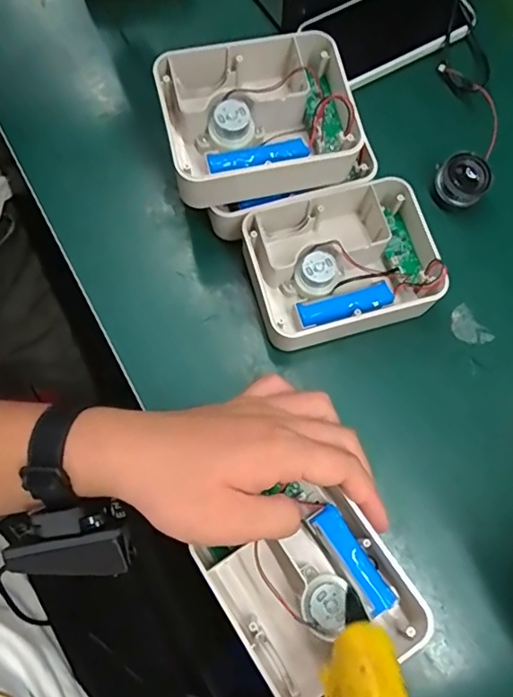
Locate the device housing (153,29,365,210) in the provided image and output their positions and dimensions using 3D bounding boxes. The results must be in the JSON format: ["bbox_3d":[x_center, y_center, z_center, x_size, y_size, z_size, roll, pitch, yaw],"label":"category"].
[{"bbox_3d":[0.002,-0.155,0.374,0.131,0.045,0.104,-15,74,-6],"label":"device housing"}]

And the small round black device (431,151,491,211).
[{"bbox_3d":[0.158,-0.129,0.422,0.036,0.032,0.031,-1,73,-2],"label":"small round black device"}]

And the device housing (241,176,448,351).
[{"bbox_3d":[0.063,-0.062,0.396,0.136,0.049,0.097,-15,74,-6],"label":"device housing"}]

